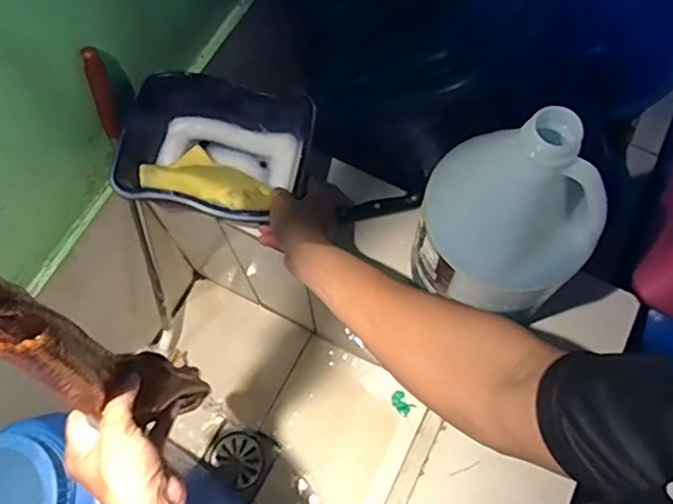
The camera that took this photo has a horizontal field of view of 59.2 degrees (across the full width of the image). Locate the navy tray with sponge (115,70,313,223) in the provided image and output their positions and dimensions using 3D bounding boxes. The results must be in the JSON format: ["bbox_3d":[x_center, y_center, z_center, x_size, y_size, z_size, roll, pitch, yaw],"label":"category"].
[{"bbox_3d":[-0.135,-0.113,0.679,0.211,0.088,0.178,9,68,5],"label":"navy tray with sponge"}]

